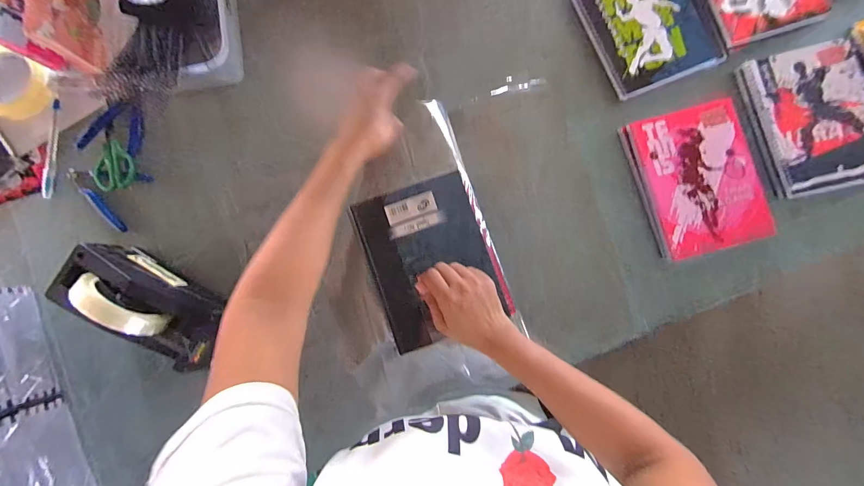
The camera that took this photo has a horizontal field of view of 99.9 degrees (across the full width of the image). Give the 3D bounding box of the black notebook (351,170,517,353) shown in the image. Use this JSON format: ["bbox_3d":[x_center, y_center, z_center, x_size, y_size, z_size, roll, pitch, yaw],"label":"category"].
[{"bbox_3d":[0.000,0.022,0.456,0.152,0.023,0.190,-19,82,-1],"label":"black notebook"}]

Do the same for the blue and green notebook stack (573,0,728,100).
[{"bbox_3d":[0.300,-0.318,0.507,0.159,0.021,0.191,-22,86,-1],"label":"blue and green notebook stack"}]

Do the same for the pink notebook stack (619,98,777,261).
[{"bbox_3d":[0.361,-0.085,0.493,0.152,0.023,0.191,-14,86,-1],"label":"pink notebook stack"}]

